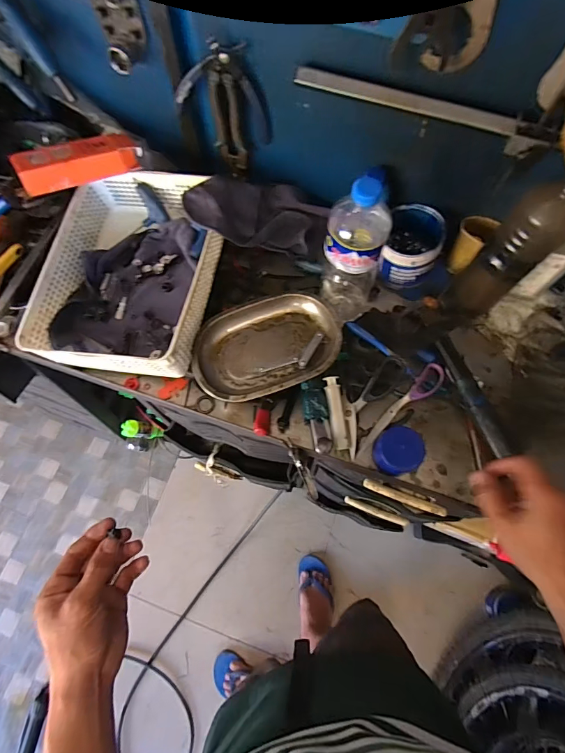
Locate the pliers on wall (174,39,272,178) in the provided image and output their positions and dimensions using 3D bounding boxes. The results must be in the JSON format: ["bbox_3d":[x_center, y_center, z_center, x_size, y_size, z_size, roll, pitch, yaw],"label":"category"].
[{"bbox_3d":[-0.084,-0.398,0.596,0.128,0.199,0.029,13,70,5],"label":"pliers on wall"}]

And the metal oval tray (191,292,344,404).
[{"bbox_3d":[-0.026,-0.047,0.597,0.225,0.036,0.153,-20,70,-7],"label":"metal oval tray"}]

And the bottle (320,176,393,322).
[{"bbox_3d":[0.098,-0.168,0.555,0.081,0.269,0.088,21,71,9],"label":"bottle"}]

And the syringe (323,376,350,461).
[{"bbox_3d":[0.081,0.061,0.577,0.023,0.018,0.123,-8,85,-2],"label":"syringe"}]

